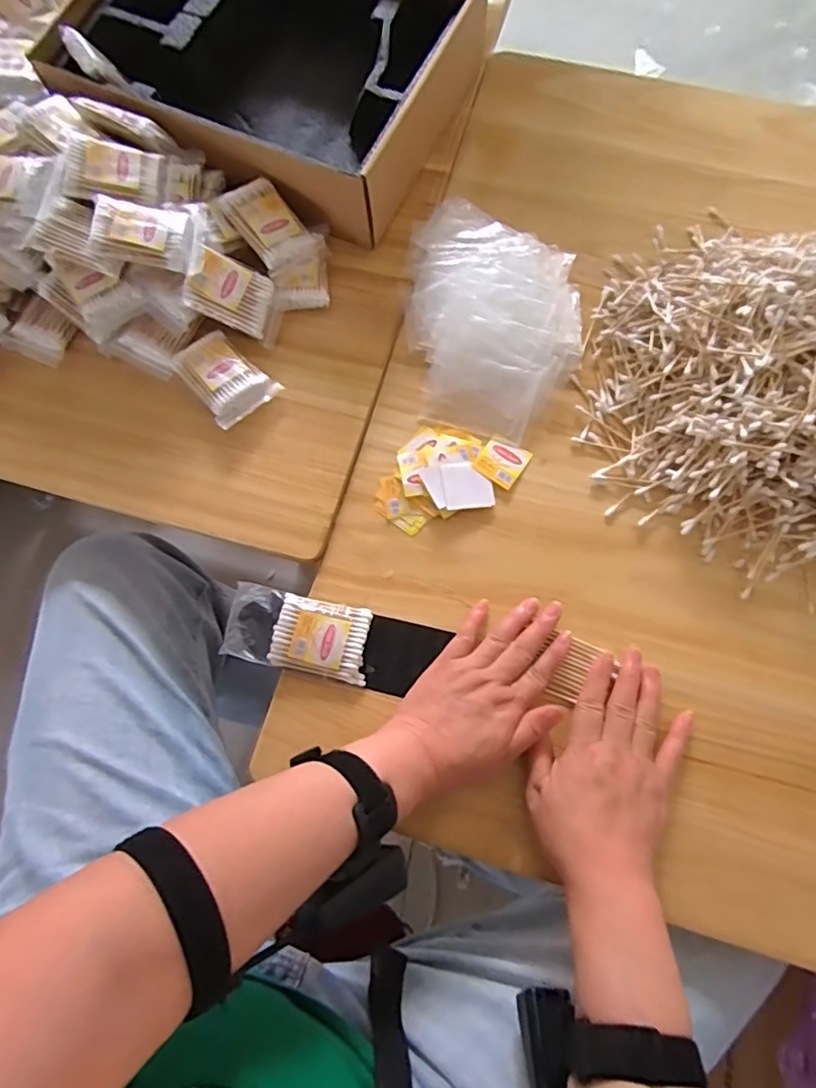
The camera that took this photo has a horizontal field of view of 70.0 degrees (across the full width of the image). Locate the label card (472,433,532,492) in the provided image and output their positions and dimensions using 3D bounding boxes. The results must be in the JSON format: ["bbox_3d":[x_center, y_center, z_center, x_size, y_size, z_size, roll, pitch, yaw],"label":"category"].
[{"bbox_3d":[0.083,-0.073,0.512,0.039,0.004,0.041,33,79,9],"label":"label card"}]

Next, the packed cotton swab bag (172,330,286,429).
[{"bbox_3d":[-0.167,-0.151,0.528,0.060,0.017,0.088,-42,79,-8],"label":"packed cotton swab bag"}]

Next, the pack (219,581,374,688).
[{"bbox_3d":[-0.090,0.073,0.478,0.114,0.018,0.060,12,77,4],"label":"pack"}]

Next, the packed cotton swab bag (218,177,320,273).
[{"bbox_3d":[-0.126,-0.293,0.534,0.056,0.010,0.078,-39,96,-19],"label":"packed cotton swab bag"}]

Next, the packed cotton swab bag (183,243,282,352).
[{"bbox_3d":[-0.155,-0.223,0.525,0.089,0.008,0.056,23,90,-23],"label":"packed cotton swab bag"}]

